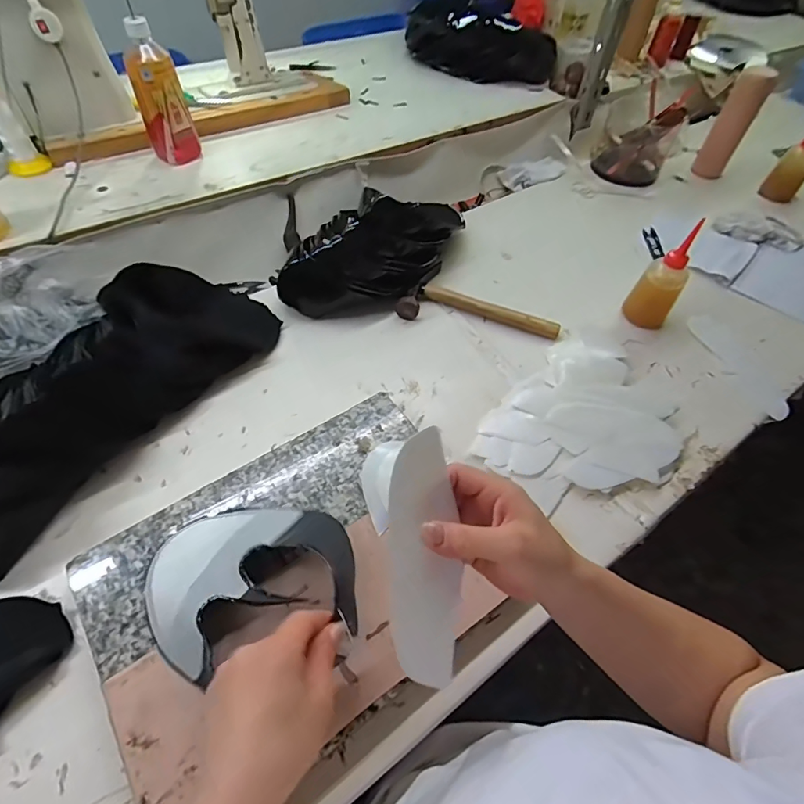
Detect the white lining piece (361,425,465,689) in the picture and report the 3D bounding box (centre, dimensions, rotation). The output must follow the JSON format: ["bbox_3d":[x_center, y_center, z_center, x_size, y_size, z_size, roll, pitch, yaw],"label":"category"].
[{"bbox_3d":[0.015,0.101,0.306,0.061,0.010,0.155,-11,91,-25],"label":"white lining piece"}]

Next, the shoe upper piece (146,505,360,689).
[{"bbox_3d":[-0.142,0.163,0.423,0.179,0.053,0.165,-16,55,-15],"label":"shoe upper piece"}]

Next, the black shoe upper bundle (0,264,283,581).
[{"bbox_3d":[-0.346,-0.039,0.559,0.171,0.112,0.426,31,57,18],"label":"black shoe upper bundle"}]

